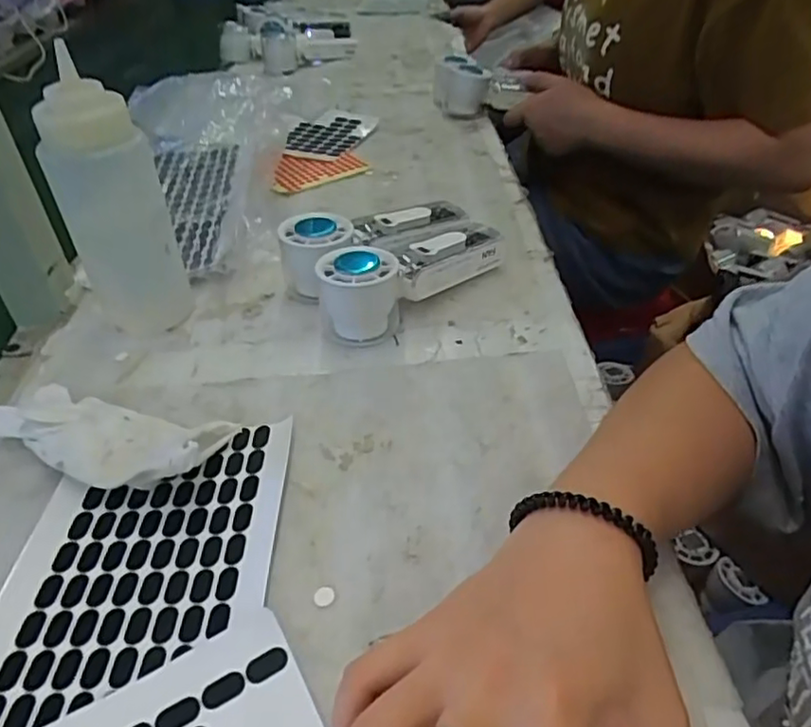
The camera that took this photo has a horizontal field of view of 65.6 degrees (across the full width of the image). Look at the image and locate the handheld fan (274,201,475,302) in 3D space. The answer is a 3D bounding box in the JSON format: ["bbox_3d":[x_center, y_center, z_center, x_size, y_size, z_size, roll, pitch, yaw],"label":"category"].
[{"bbox_3d":[-0.024,-0.106,0.521,0.165,0.053,0.068,-33,47,-30],"label":"handheld fan"}]

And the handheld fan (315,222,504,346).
[{"bbox_3d":[0.006,-0.076,0.481,0.169,0.055,0.058,-32,46,-29],"label":"handheld fan"}]

